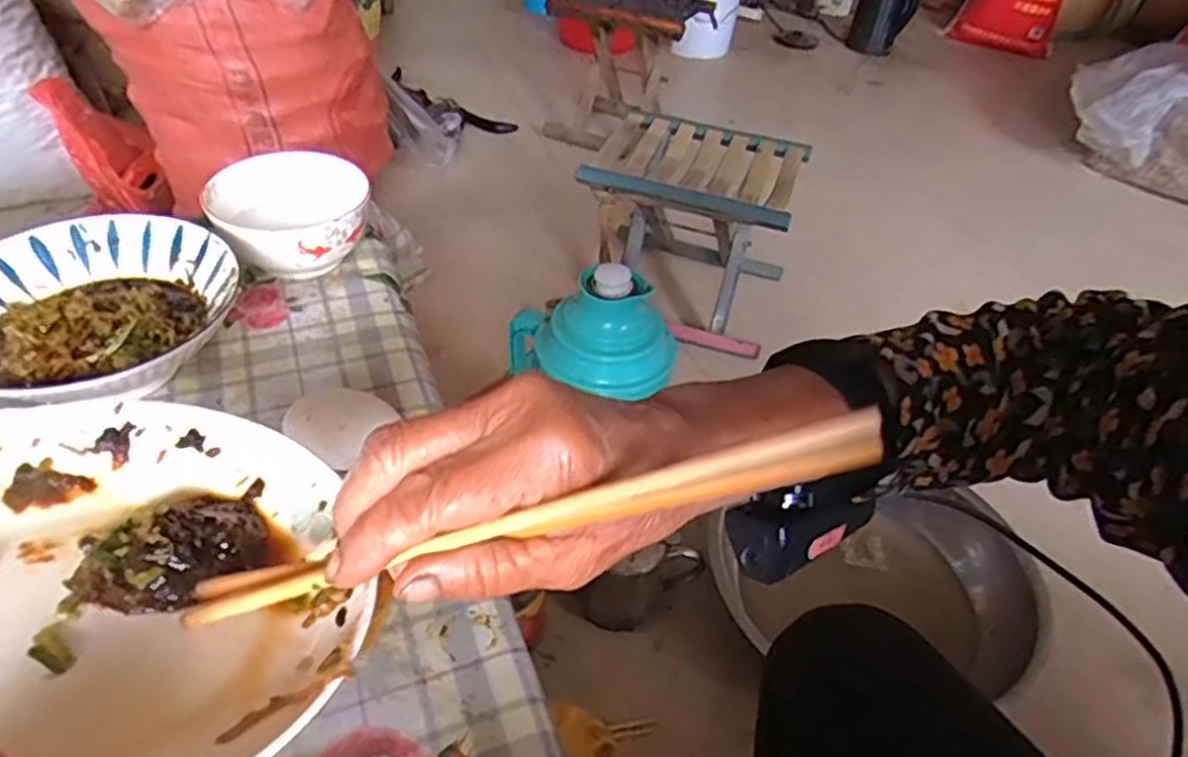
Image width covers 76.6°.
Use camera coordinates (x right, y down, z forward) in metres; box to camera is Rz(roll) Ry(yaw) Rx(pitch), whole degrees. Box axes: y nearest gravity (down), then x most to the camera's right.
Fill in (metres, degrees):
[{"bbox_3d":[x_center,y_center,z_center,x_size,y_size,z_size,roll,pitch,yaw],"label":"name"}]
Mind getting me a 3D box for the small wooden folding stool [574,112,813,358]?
[{"bbox_3d":[0.170,-0.262,1.313,0.338,0.270,0.287,20,43,13],"label":"small wooden folding stool"}]

